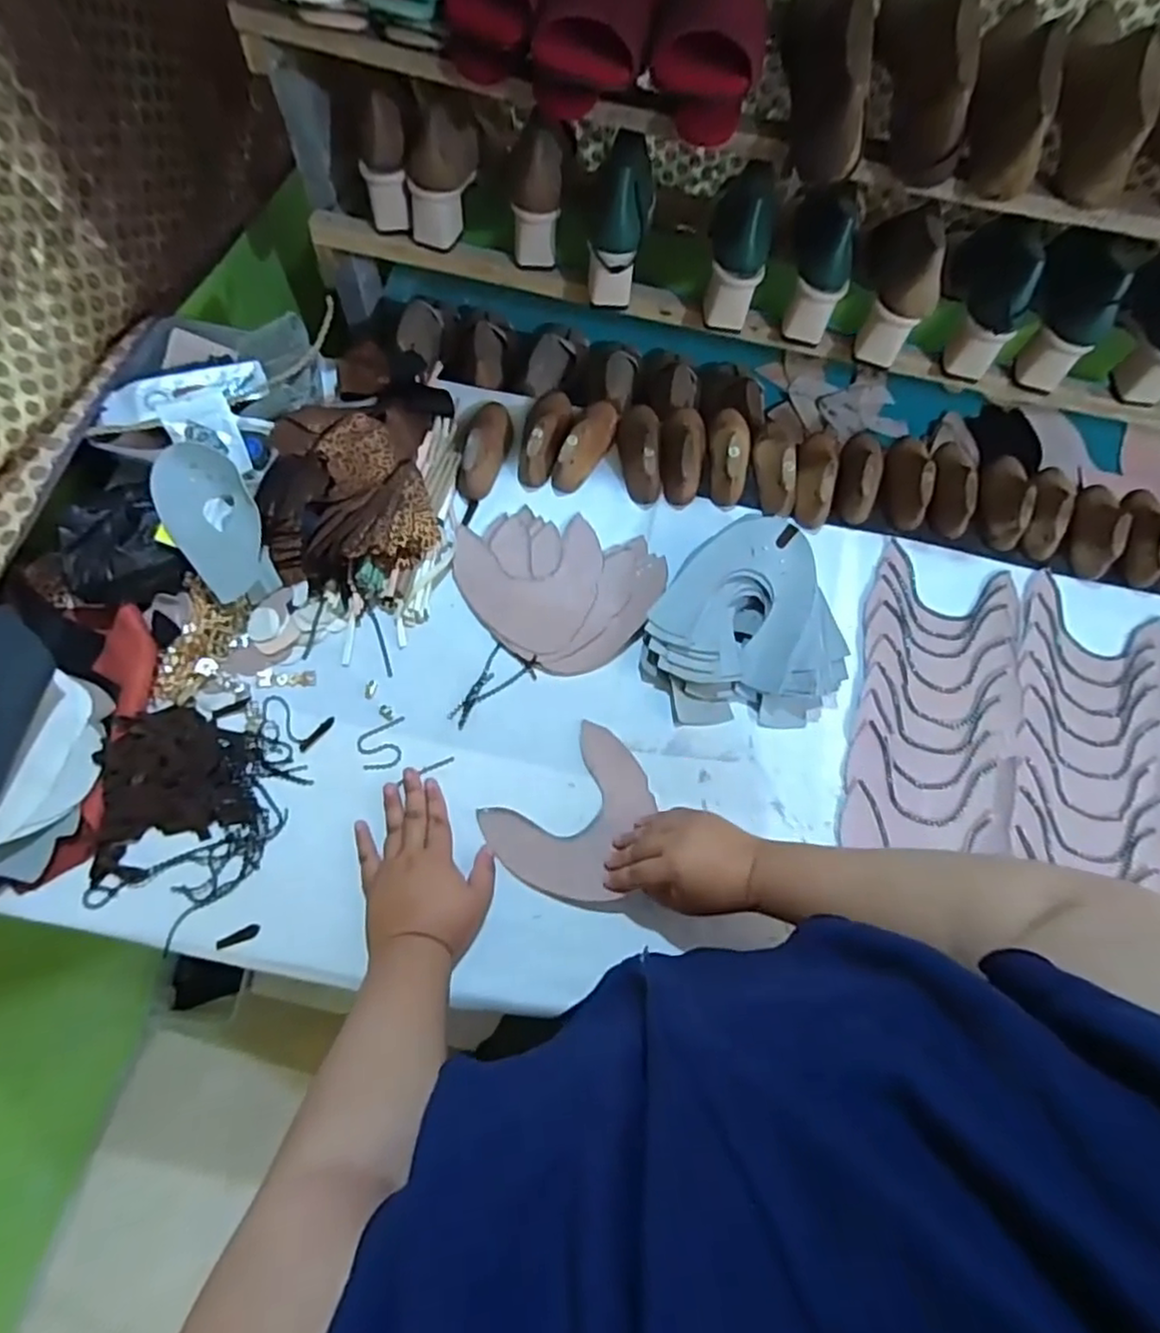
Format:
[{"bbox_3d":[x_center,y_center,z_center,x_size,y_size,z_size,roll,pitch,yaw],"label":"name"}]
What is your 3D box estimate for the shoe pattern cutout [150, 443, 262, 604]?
[{"bbox_3d":[-0.371,-0.147,0.675,0.082,0.012,0.156,-28,96,-25],"label":"shoe pattern cutout"}]

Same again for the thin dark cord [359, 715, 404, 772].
[{"bbox_3d":[-0.200,0.078,0.669,0.045,0.004,0.052,-5,67,-6],"label":"thin dark cord"}]

